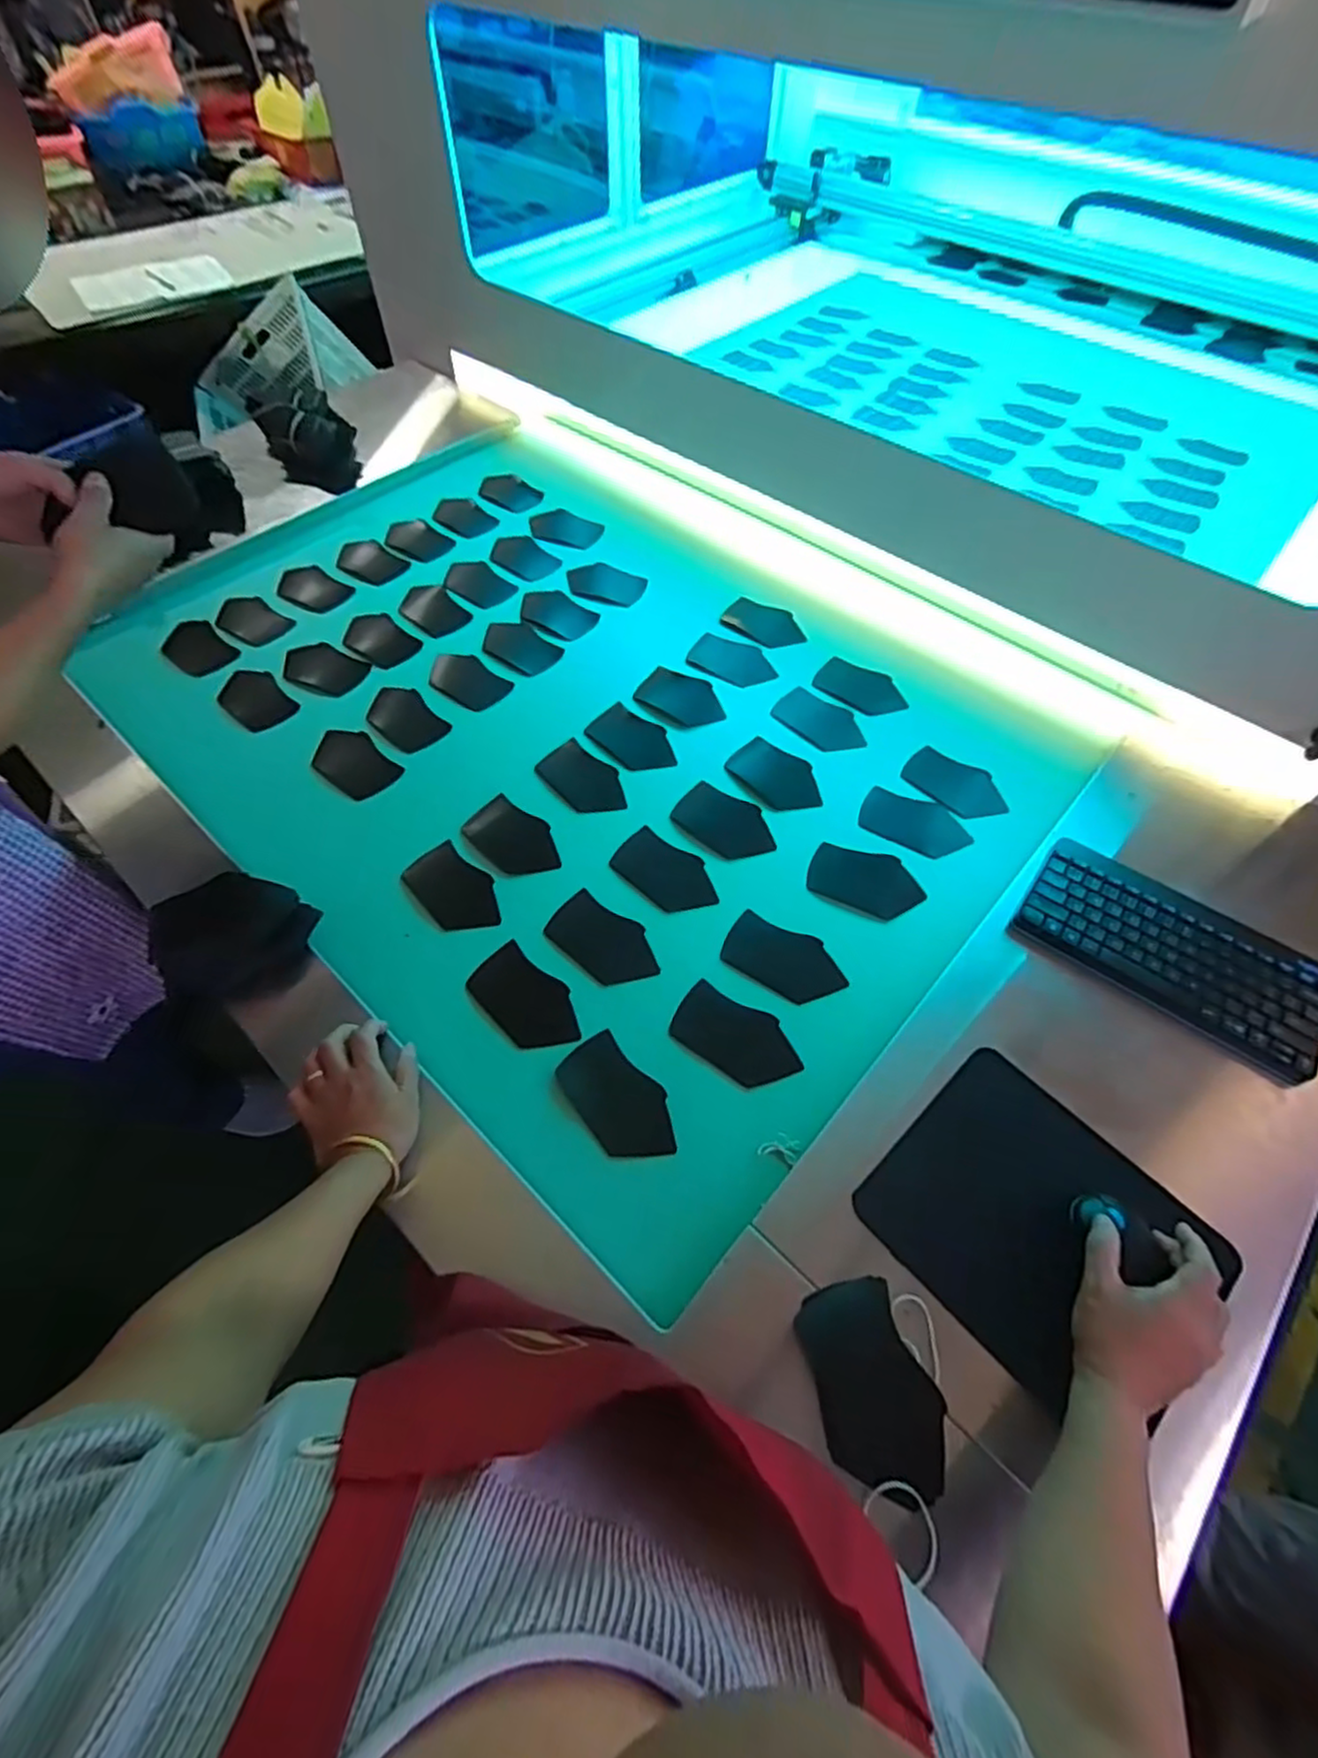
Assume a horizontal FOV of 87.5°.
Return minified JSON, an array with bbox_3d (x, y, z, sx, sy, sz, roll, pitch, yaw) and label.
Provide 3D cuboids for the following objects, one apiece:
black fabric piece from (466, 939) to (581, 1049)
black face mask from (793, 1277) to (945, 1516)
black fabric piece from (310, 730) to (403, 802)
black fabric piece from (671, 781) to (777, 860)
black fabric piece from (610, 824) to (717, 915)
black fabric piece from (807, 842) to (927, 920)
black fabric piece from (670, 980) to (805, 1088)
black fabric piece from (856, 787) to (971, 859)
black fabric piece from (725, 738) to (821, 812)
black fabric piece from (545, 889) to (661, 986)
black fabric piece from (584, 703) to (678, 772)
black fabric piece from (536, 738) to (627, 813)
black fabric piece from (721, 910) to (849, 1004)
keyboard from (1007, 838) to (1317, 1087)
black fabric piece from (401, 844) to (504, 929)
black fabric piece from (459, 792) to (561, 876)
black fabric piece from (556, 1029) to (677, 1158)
[{"bbox_3d":[-0.137,0.124,0.710,0.126,0.006,0.073,39,65,22],"label":"black fabric piece"},{"bbox_3d":[0.159,0.379,0.512,0.081,0.015,0.134,-15,58,-10],"label":"black face mask"},{"bbox_3d":[-0.397,-0.150,0.891,0.134,0.007,0.078,40,65,23],"label":"black fabric piece"},{"bbox_3d":[0.080,-0.067,0.834,0.124,0.007,0.075,33,69,17],"label":"black fabric piece"},{"bbox_3d":[0.008,-0.007,0.802,0.128,0.005,0.077,39,65,23],"label":"black fabric piece"},{"bbox_3d":[0.238,0.001,0.793,0.124,0.006,0.077,18,59,12],"label":"black fabric piece"},{"bbox_3d":[0.078,0.159,0.693,0.126,0.004,0.072,32,68,17],"label":"black fabric piece"},{"bbox_3d":[0.313,-0.068,0.846,0.127,0.008,0.071,24,70,15],"label":"black fabric piece"},{"bbox_3d":[0.147,-0.130,0.871,0.123,0.011,0.077,40,65,23],"label":"black fabric piece"},{"bbox_3d":[-0.059,0.066,0.749,0.128,0.004,0.073,37,64,22],"label":"black fabric piece"},{"bbox_3d":[-0.033,-0.183,0.909,0.078,0.004,0.127,-39,65,-22],"label":"black fabric piece"},{"bbox_3d":[-0.095,-0.126,0.874,0.074,0.004,0.128,-36,64,-21],"label":"black fabric piece"},{"bbox_3d":[0.135,0.086,0.742,0.127,0.005,0.072,26,65,17],"label":"black fabric piece"},{"bbox_3d":[0.518,0.074,0.698,0.277,0.018,0.149,32,62,19],"label":"keyboard"},{"bbox_3d":[-0.232,0.012,0.779,0.073,0.006,0.124,-39,65,-22],"label":"black fabric piece"},{"bbox_3d":[-0.174,-0.047,0.819,0.127,0.006,0.076,36,64,21],"label":"black fabric piece"},{"bbox_3d":[-0.039,0.210,0.656,0.070,0.004,0.129,-34,63,-20],"label":"black fabric piece"}]

